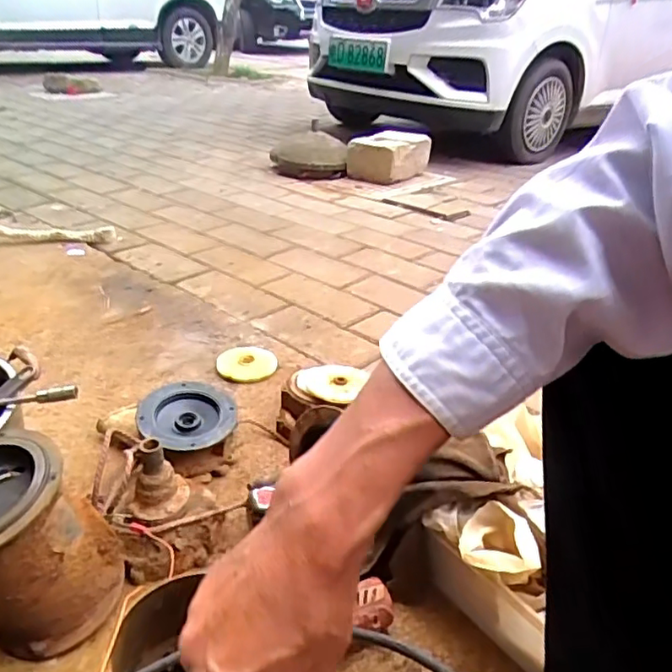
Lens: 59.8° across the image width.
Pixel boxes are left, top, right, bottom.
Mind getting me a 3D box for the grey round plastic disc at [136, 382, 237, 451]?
[{"bbox_3d":[-0.231,0.123,0.907,0.143,0.029,0.148,2,30,-1],"label":"grey round plastic disc"}]

